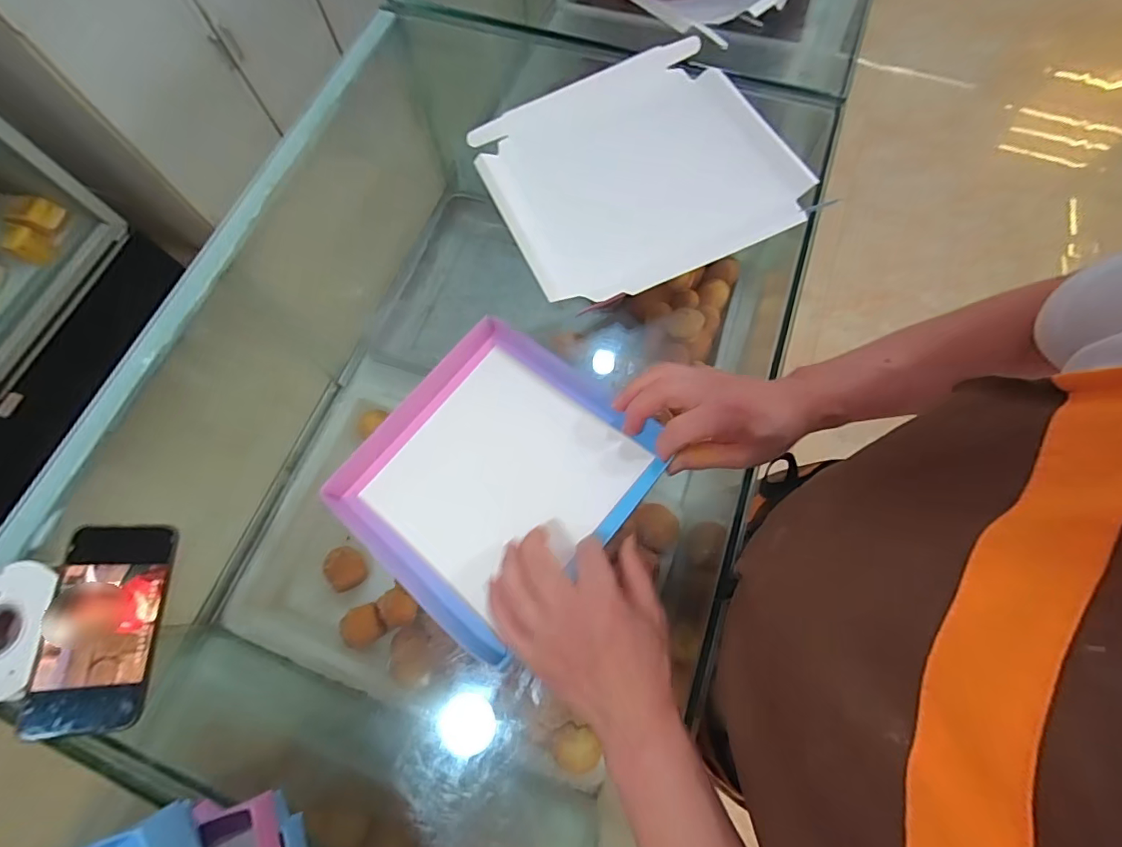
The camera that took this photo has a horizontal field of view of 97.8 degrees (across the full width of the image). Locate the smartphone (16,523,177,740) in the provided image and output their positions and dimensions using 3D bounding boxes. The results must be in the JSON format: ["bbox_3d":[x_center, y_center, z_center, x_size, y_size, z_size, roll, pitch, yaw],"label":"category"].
[{"bbox_3d":[-0.379,0.165,0.407,0.073,0.015,0.160,6,69,-24],"label":"smartphone"}]

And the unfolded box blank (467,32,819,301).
[{"bbox_3d":[0.094,-0.290,0.561,0.328,0.039,0.296,-26,72,-8],"label":"unfolded box blank"}]

